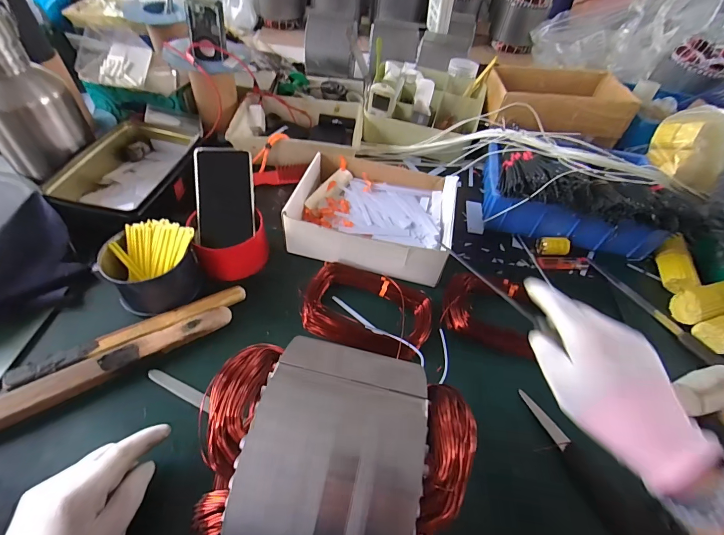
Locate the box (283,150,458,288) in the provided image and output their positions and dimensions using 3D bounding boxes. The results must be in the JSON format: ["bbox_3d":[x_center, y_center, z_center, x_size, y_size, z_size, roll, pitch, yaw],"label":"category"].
[{"bbox_3d":[0.023,-0.088,0.558,0.238,0.063,0.200,14,52,5],"label":"box"}]

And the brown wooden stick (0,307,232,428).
[{"bbox_3d":[-0.287,0.111,0.398,0.272,0.024,0.032,-26,59,-23],"label":"brown wooden stick"}]

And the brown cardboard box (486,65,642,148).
[{"bbox_3d":[0.385,-0.329,0.711,0.262,0.090,0.135,-2,53,-8],"label":"brown cardboard box"}]

